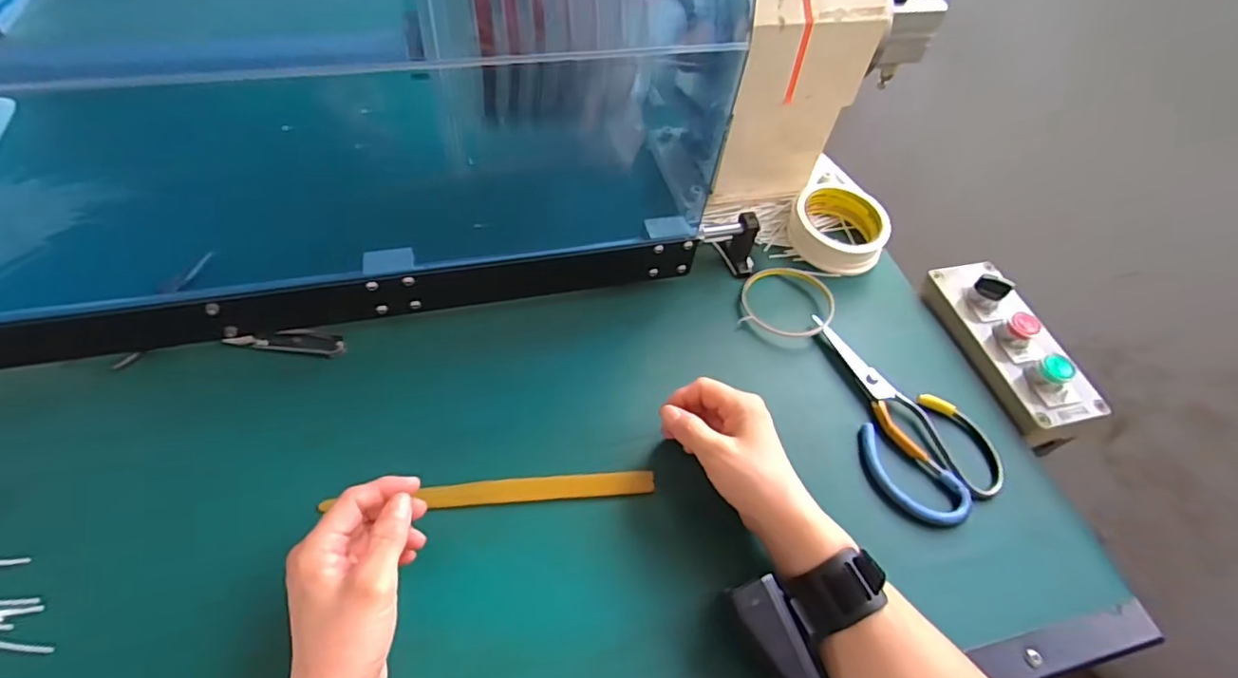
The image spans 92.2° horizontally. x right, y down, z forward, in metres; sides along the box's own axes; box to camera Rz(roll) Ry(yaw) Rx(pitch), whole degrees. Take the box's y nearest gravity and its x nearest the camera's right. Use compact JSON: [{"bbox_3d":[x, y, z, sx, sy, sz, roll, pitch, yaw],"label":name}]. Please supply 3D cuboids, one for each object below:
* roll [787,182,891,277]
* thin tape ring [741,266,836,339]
[{"bbox_3d":[0.219,-0.111,0.602,0.099,0.046,0.098,38,59,20],"label":"roll"},{"bbox_3d":[0.157,-0.035,0.551,0.084,0.012,0.078,3,54,-4],"label":"thin tape ring"}]

